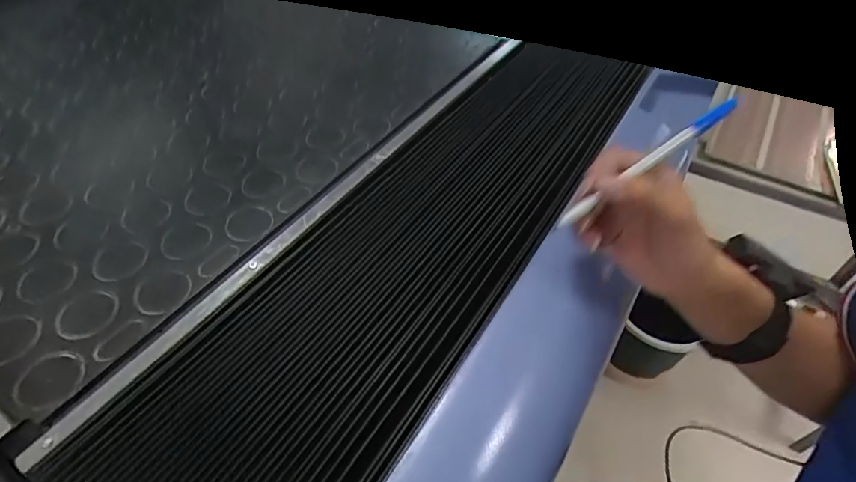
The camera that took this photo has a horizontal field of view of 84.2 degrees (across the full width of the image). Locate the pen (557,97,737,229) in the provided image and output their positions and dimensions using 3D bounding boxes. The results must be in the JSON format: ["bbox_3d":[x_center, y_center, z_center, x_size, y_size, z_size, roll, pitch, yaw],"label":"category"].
[{"bbox_3d":[0.160,-0.058,0.339,0.173,0.011,0.008,-33,55,-12],"label":"pen"}]

